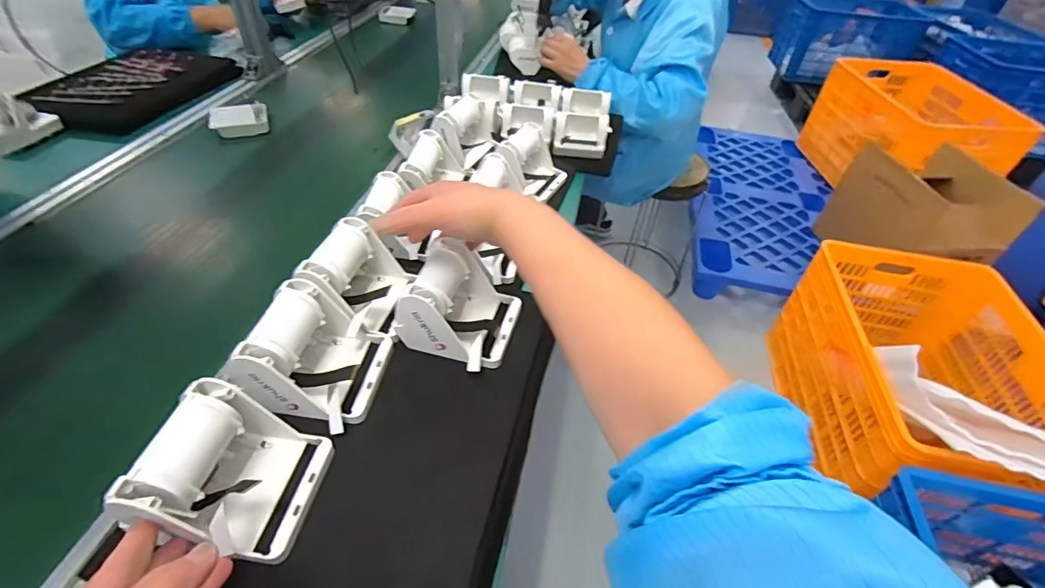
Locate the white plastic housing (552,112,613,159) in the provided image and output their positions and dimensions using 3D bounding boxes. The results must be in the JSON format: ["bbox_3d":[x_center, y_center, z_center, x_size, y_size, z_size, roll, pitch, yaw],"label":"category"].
[{"bbox_3d":[0.106,-0.287,0.866,0.099,0.062,0.040,6,44,0],"label":"white plastic housing"}]

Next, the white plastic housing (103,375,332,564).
[{"bbox_3d":[-0.194,0.125,0.331,0.086,0.086,0.102,8,44,2],"label":"white plastic housing"}]

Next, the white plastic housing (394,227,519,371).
[{"bbox_3d":[-0.055,0.008,0.462,0.096,0.071,0.105,16,45,11],"label":"white plastic housing"}]

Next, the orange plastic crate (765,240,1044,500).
[{"bbox_3d":[1.032,0.218,1.261,0.502,0.382,0.720,12,45,6],"label":"orange plastic crate"}]

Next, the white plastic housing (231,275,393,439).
[{"bbox_3d":[-0.169,0.050,0.407,0.089,0.076,0.100,10,45,5],"label":"white plastic housing"}]

